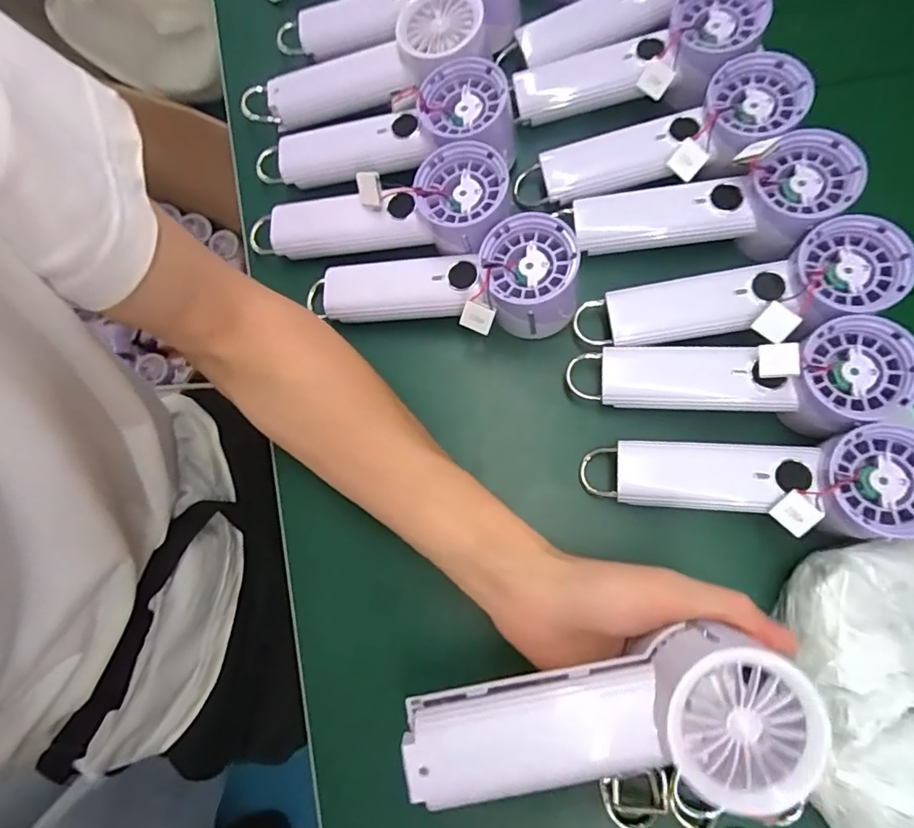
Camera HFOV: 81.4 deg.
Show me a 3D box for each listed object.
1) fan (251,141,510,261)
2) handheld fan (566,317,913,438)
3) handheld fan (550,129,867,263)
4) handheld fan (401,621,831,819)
[{"bbox_3d":[-0.057,-0.140,0.367,0.184,0.043,0.063,-3,77,16],"label":"fan"},{"bbox_3d":[0.173,-0.023,0.336,0.192,0.040,0.059,0,77,18],"label":"handheld fan"},{"bbox_3d":[0.169,-0.139,0.369,0.177,0.046,0.063,-3,77,17],"label":"handheld fan"},{"bbox_3d":[0.062,0.137,0.235,0.168,0.035,0.060,-11,77,10],"label":"handheld fan"}]

